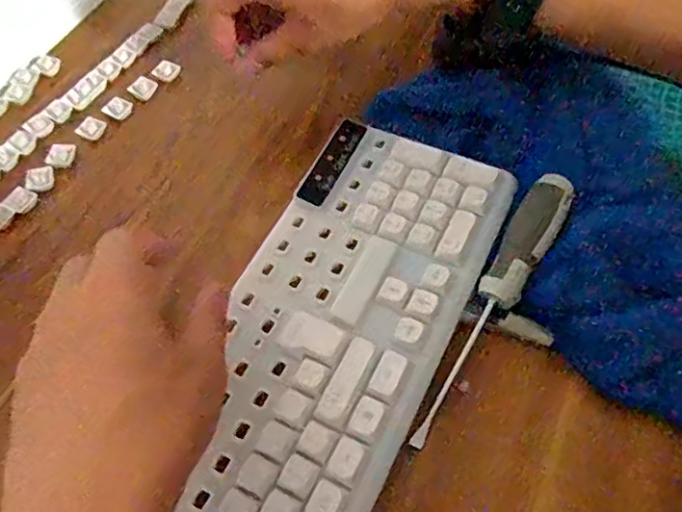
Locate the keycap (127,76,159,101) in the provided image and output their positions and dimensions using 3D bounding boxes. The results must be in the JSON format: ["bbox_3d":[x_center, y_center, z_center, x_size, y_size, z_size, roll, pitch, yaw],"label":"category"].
[{"bbox_3d":[-0.156,-0.133,0.449,0.019,0.007,0.019,24,64,15],"label":"keycap"}]

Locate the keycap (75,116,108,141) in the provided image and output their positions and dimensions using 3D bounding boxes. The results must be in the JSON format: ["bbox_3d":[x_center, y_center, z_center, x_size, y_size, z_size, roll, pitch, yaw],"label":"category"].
[{"bbox_3d":[-0.186,-0.095,0.424,0.019,0.004,0.019,20,63,13],"label":"keycap"}]

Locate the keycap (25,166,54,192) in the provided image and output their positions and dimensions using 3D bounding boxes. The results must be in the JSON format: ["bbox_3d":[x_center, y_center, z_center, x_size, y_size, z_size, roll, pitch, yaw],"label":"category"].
[{"bbox_3d":[-0.213,-0.055,0.402,0.018,0.004,0.020,-13,60,-5],"label":"keycap"}]

